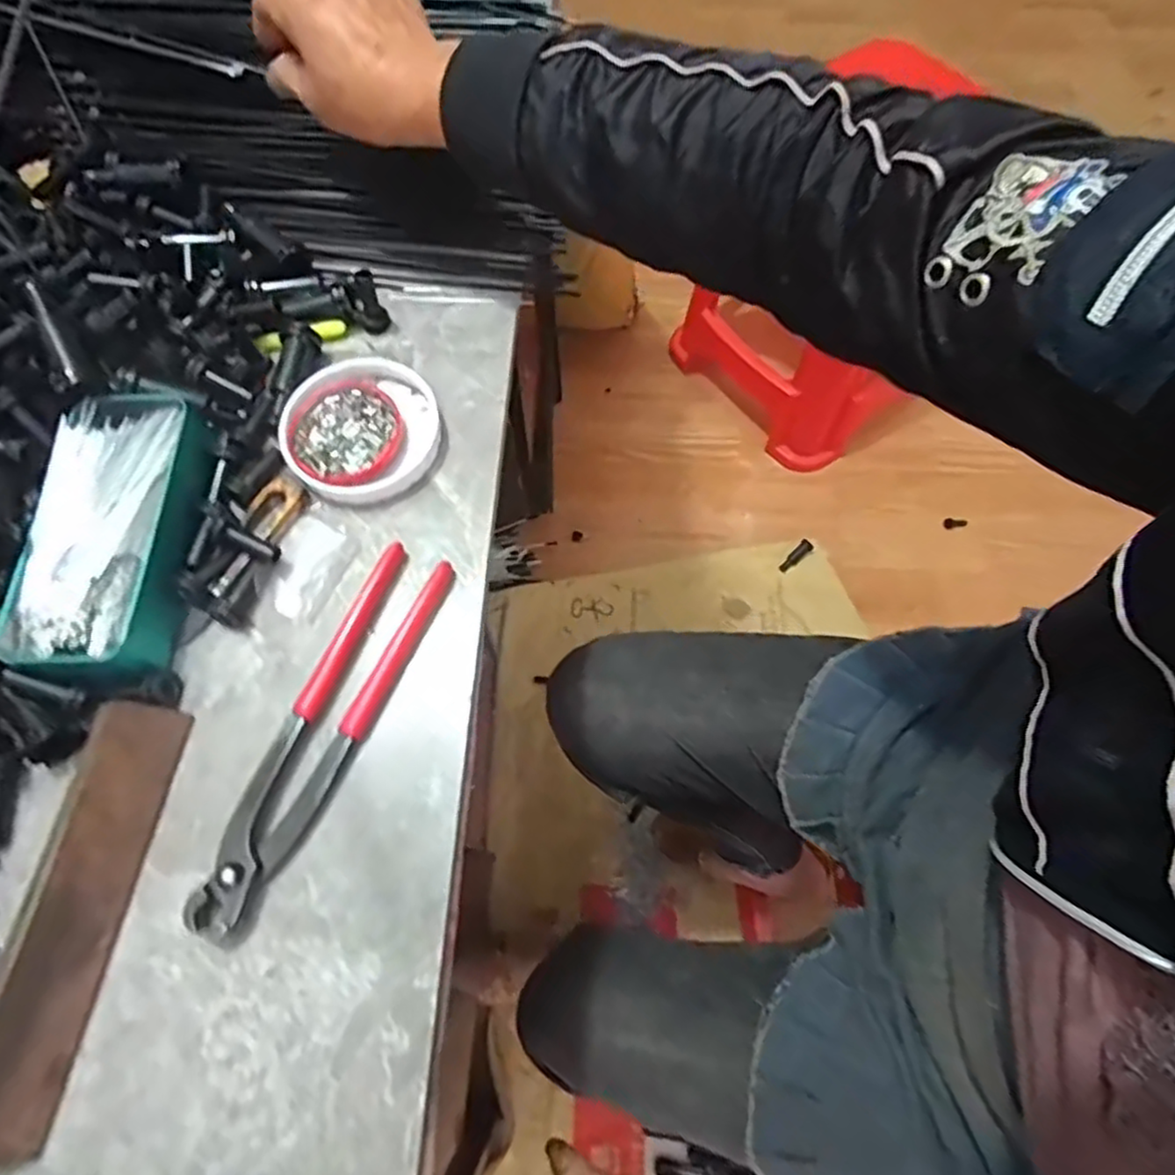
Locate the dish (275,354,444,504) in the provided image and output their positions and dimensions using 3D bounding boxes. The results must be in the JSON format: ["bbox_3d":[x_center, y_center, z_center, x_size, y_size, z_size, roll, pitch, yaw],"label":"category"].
[{"bbox_3d":[-0.129,-0.091,0.401,0.087,0.020,0.086,0,68,1],"label":"dish"}]

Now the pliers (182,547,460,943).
[{"bbox_3d":[-0.130,0.068,0.345,0.041,0.013,0.197,21,70,9],"label":"pliers"}]

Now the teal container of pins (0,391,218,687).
[{"bbox_3d":[-0.248,-0.028,0.366,0.078,0.040,0.157,-2,66,0],"label":"teal container of pins"}]

